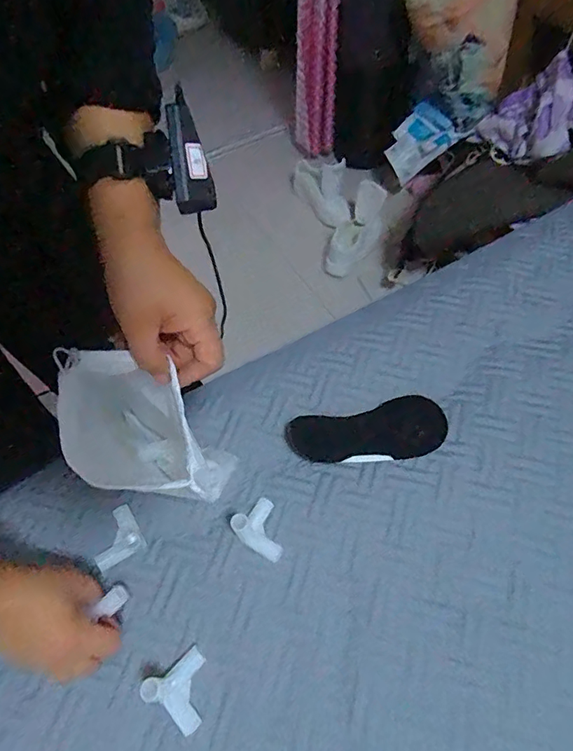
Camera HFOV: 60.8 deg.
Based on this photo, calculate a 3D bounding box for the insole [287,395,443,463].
[{"bbox_3d":[0.098,0.070,0.600,0.189,0.013,0.074,-10,58,-4],"label":"insole"}]

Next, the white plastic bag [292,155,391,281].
[{"bbox_3d":[0.179,-0.532,1.536,0.235,0.030,0.436,-24,68,14],"label":"white plastic bag"}]

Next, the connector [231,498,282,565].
[{"bbox_3d":[-0.023,0.165,0.531,0.056,0.048,0.051,36,66,22],"label":"connector"}]

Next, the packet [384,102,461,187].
[{"bbox_3d":[0.402,-0.719,1.504,0.022,0.212,0.166,-15,76,-48],"label":"packet"}]

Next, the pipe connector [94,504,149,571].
[{"bbox_3d":[-0.191,0.180,0.542,0.055,0.021,0.049,-31,62,-16],"label":"pipe connector"}]

